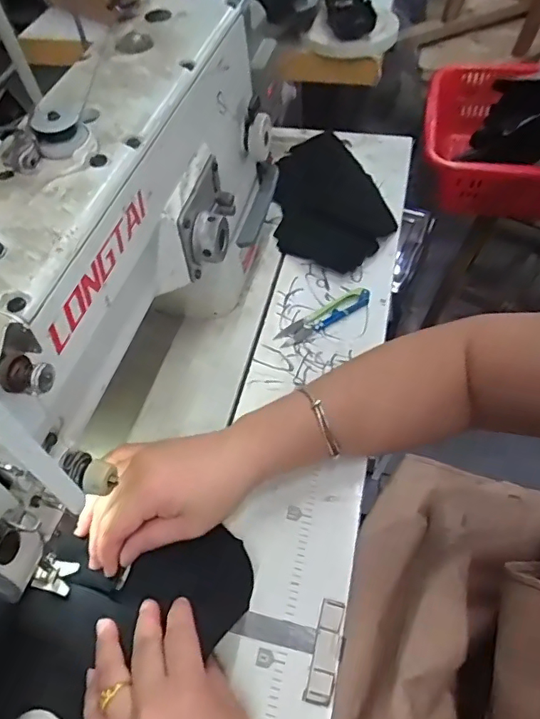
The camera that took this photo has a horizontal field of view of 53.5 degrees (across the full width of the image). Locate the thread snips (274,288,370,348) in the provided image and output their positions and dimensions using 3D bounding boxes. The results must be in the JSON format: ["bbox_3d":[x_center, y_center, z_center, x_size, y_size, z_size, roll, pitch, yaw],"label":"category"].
[{"bbox_3d":[0.054,-0.042,0.527,0.102,0.011,0.025,-28,56,-17],"label":"thread snips"}]

